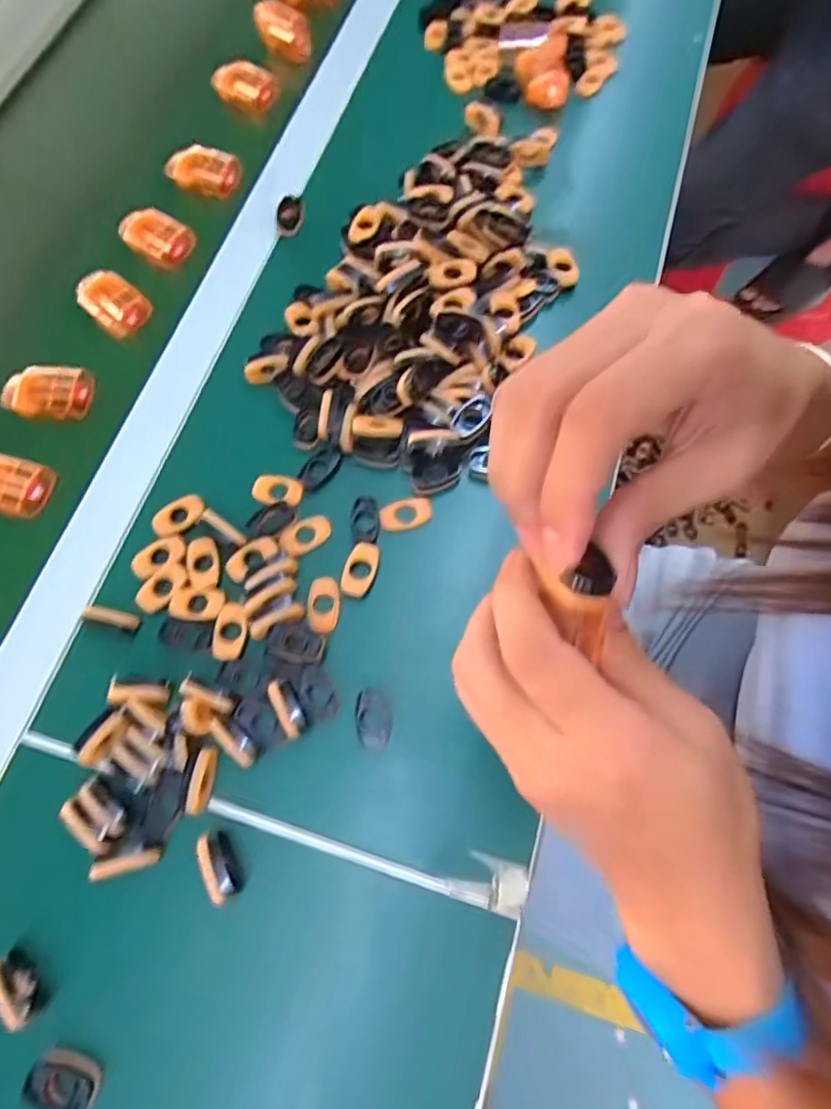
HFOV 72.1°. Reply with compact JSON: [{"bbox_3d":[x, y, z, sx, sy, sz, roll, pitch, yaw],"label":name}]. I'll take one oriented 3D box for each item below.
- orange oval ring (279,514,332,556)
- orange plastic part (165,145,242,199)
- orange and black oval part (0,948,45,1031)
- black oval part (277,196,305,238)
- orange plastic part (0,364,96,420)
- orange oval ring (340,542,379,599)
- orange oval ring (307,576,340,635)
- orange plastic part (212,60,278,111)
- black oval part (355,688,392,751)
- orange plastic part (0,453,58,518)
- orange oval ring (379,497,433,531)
[{"bbox_3d":[-0.071,-0.013,0.366,0.033,0.006,0.020,-30,72,-8],"label":"orange oval ring"},{"bbox_3d":[-0.183,-0.327,0.486,0.071,0.018,0.034,19,72,9],"label":"orange plastic part"},{"bbox_3d":[-0.197,0.214,0.282,0.009,0.020,0.033,-38,73,-11],"label":"orange and black oval part"},{"bbox_3d":[-0.101,-0.273,0.462,0.019,0.013,0.031,7,71,5],"label":"black oval part"},{"bbox_3d":[-0.266,-0.118,0.414,0.059,0.013,0.039,9,71,6],"label":"orange plastic part"},{"bbox_3d":[-0.034,0.009,0.353,0.019,0.008,0.033,16,72,8],"label":"orange oval ring"},{"bbox_3d":[-0.056,0.031,0.348,0.019,0.006,0.035,-1,70,3],"label":"orange oval ring"},{"bbox_3d":[-0.157,-0.425,0.517,0.060,0.026,0.023,19,72,9],"label":"orange plastic part"},{"bbox_3d":[-0.024,0.093,0.322,0.018,0.008,0.032,-6,70,1],"label":"black oval part"},{"bbox_3d":[-0.282,-0.049,0.390,0.060,0.020,0.037,16,72,8],"label":"orange plastic part"},{"bbox_3d":[-0.006,-0.026,0.369,0.034,0.005,0.021,-9,70,-1],"label":"orange oval ring"}]

